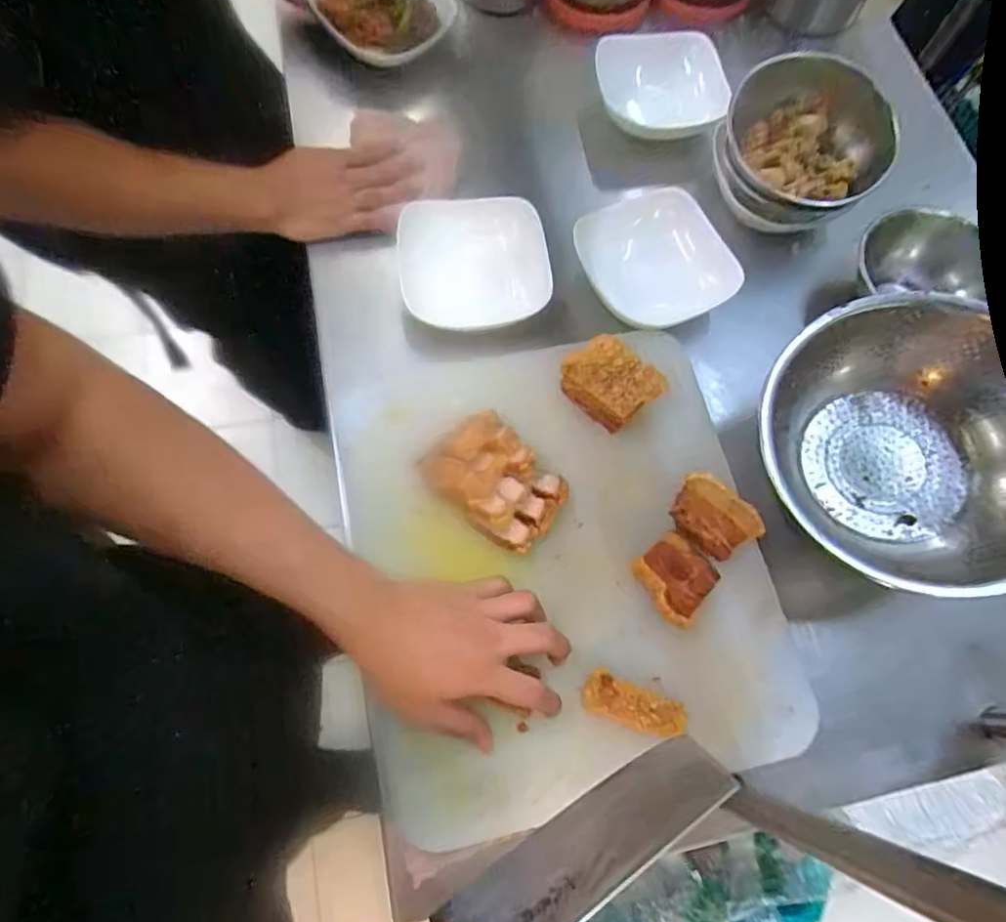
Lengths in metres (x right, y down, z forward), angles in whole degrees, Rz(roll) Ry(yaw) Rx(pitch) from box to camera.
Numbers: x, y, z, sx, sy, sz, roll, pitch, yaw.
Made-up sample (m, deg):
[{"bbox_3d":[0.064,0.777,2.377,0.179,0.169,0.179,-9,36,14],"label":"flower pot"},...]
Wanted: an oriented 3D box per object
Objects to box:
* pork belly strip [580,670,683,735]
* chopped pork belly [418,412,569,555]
[{"bbox_3d":[0.103,0.191,0.468,0.080,0.012,0.032,19,71,4],"label":"pork belly strip"},{"bbox_3d":[-0.007,0.020,0.516,0.114,0.057,0.079,38,74,10],"label":"chopped pork belly"}]

